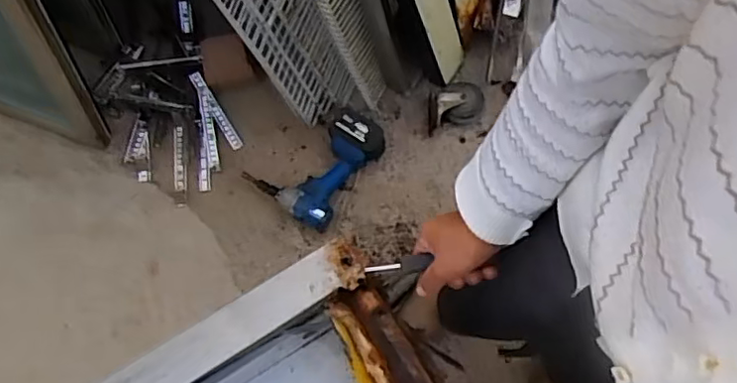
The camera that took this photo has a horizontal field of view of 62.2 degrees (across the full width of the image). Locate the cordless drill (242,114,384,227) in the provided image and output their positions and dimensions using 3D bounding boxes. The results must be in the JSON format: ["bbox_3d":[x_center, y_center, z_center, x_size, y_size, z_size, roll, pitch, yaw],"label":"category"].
[{"bbox_3d":[-0.104,-0.072,1.313,0.200,0.073,0.266,39,78,8],"label":"cordless drill"}]

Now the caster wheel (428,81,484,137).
[{"bbox_3d":[0.192,-0.190,1.354,0.135,0.058,0.103,-11,76,-4],"label":"caster wheel"}]

